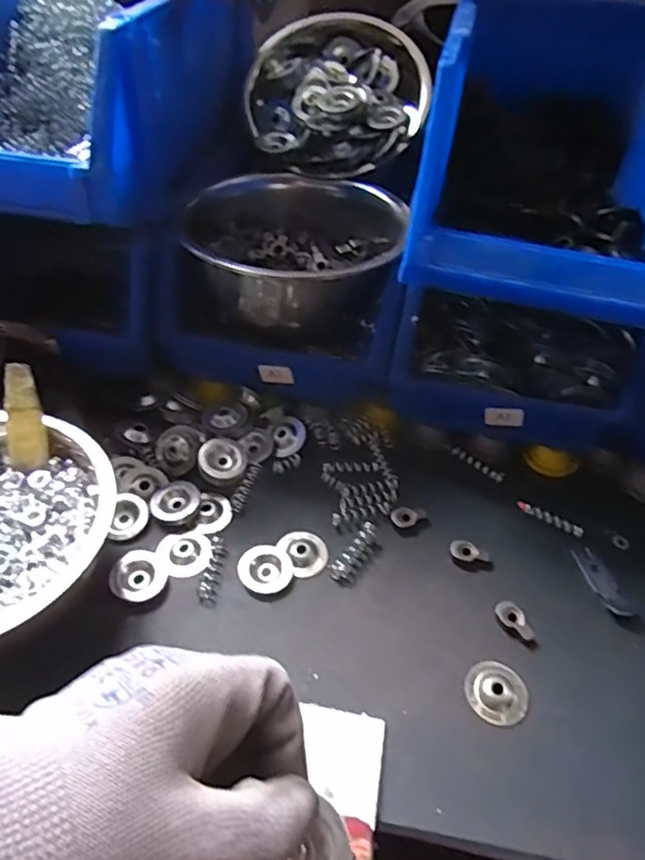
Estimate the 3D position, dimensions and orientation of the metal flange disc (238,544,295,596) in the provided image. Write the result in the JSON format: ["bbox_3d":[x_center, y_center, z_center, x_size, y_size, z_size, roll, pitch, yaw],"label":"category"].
[{"bbox_3d":[-0.042,0.104,0.454,0.041,0.007,0.038,2,46,-2],"label":"metal flange disc"}]

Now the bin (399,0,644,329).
[{"bbox_3d":[0.192,-0.236,0.494,0.195,0.142,0.338,11,46,7],"label":"bin"}]

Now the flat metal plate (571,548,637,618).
[{"bbox_3d":[0.213,0.115,0.458,0.020,0.004,0.060,-10,47,-12],"label":"flat metal plate"}]

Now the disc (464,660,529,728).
[{"bbox_3d":[0.115,0.172,0.397,0.040,0.004,0.038,2,46,-2],"label":"disc"}]

